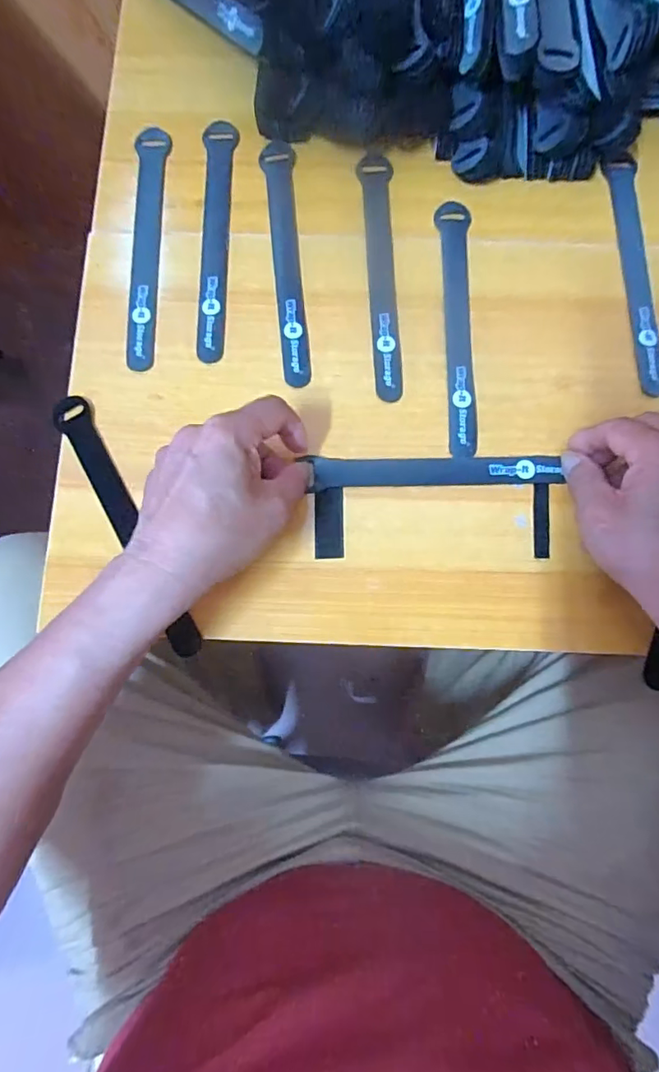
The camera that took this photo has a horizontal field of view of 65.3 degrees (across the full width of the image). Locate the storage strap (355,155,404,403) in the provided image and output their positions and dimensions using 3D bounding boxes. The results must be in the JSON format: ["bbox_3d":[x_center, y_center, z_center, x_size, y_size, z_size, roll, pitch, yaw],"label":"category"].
[{"bbox_3d":[0.038,-0.192,0.377,0.024,0.004,0.195,-1,80,1],"label":"storage strap"}]

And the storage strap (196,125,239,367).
[{"bbox_3d":[-0.085,-0.225,0.387,0.025,0.004,0.198,-1,80,1],"label":"storage strap"}]

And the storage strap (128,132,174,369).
[{"bbox_3d":[-0.136,-0.218,0.387,0.024,0.006,0.198,-2,80,1],"label":"storage strap"}]

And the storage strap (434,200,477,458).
[{"bbox_3d":[0.092,-0.153,0.372,0.024,0.004,0.196,1,80,1],"label":"storage strap"}]

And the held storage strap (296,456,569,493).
[{"bbox_3d":[0.074,-0.044,0.354,0.165,0.010,0.020,-1,80,1],"label":"held storage strap"}]

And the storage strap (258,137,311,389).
[{"bbox_3d":[-0.031,-0.206,0.383,0.021,0.005,0.199,-6,80,0],"label":"storage strap"}]

